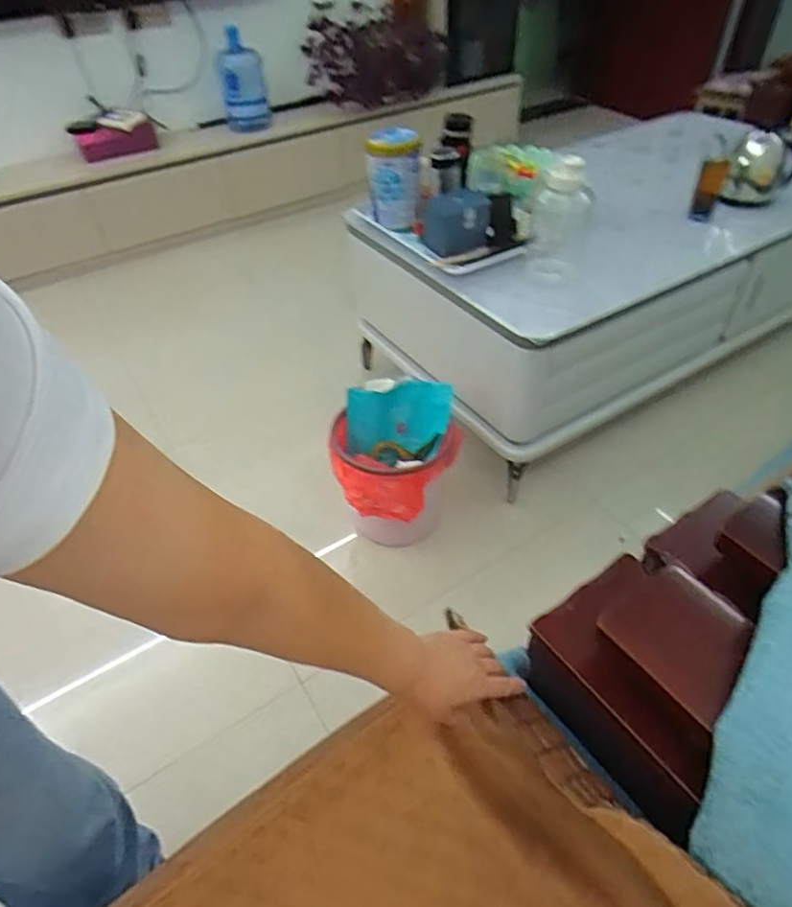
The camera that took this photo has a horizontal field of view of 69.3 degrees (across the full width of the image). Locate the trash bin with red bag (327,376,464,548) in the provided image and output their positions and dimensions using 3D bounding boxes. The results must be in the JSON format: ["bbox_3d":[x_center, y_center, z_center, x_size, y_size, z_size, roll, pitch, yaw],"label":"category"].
[{"bbox_3d":[0.002,0.052,1.383,0.293,0.372,0.287,2,45,6],"label":"trash bin with red bag"}]

